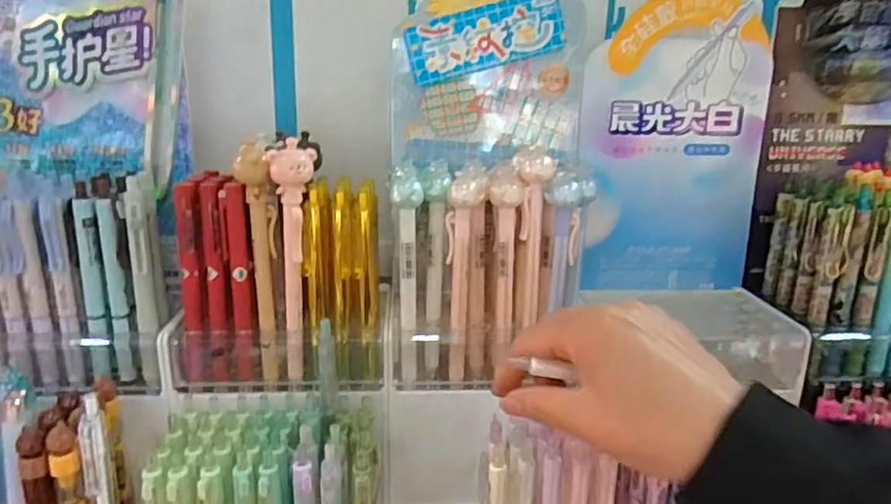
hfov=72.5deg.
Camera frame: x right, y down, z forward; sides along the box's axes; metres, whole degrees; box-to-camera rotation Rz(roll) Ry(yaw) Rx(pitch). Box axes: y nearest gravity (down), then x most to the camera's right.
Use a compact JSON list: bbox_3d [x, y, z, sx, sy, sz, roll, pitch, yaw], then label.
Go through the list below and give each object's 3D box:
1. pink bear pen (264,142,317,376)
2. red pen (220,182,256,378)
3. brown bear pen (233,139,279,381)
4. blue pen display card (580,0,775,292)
[{"bbox_3d":[-0.092,0.008,0.380,0.026,0.149,0.013,-2,16,-9],"label":"pink bear pen"},{"bbox_3d":[-0.130,0.021,0.383,0.014,0.127,0.007,-4,16,-15],"label":"red pen"},{"bbox_3d":[-0.117,0.010,0.387,0.022,0.156,0.021,-4,17,-18],"label":"brown bear pen"},{"bbox_3d":[0.172,-0.077,0.453,0.140,0.214,0.006,-4,15,-3],"label":"blue pen display card"}]

